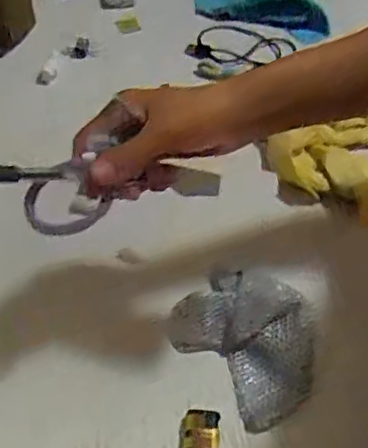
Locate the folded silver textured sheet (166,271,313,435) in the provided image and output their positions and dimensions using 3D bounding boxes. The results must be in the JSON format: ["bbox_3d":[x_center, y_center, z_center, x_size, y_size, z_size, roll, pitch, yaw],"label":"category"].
[{"bbox_3d":[0.049,0.084,0.475,0.086,0.027,0.112,-36,58,-18],"label":"folded silver textured sheet"}]

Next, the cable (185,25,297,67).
[{"bbox_3d":[0.065,-0.203,0.735,0.110,0.010,0.070,17,58,18],"label":"cable"}]

